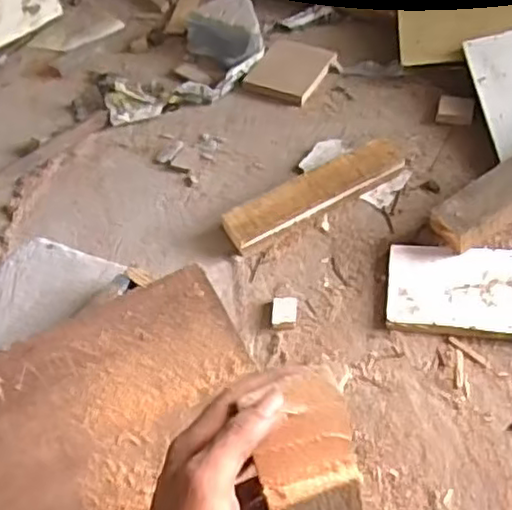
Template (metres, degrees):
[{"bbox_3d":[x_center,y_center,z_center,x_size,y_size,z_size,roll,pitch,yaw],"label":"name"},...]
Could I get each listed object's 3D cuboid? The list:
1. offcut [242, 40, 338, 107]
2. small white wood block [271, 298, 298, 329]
[{"bbox_3d":[0.057,-0.308,1.120,0.112,0.022,0.131,23,59,24],"label":"offcut"},{"bbox_3d":[0.036,0.072,0.839,0.031,0.014,0.040,-2,52,7],"label":"small white wood block"}]

